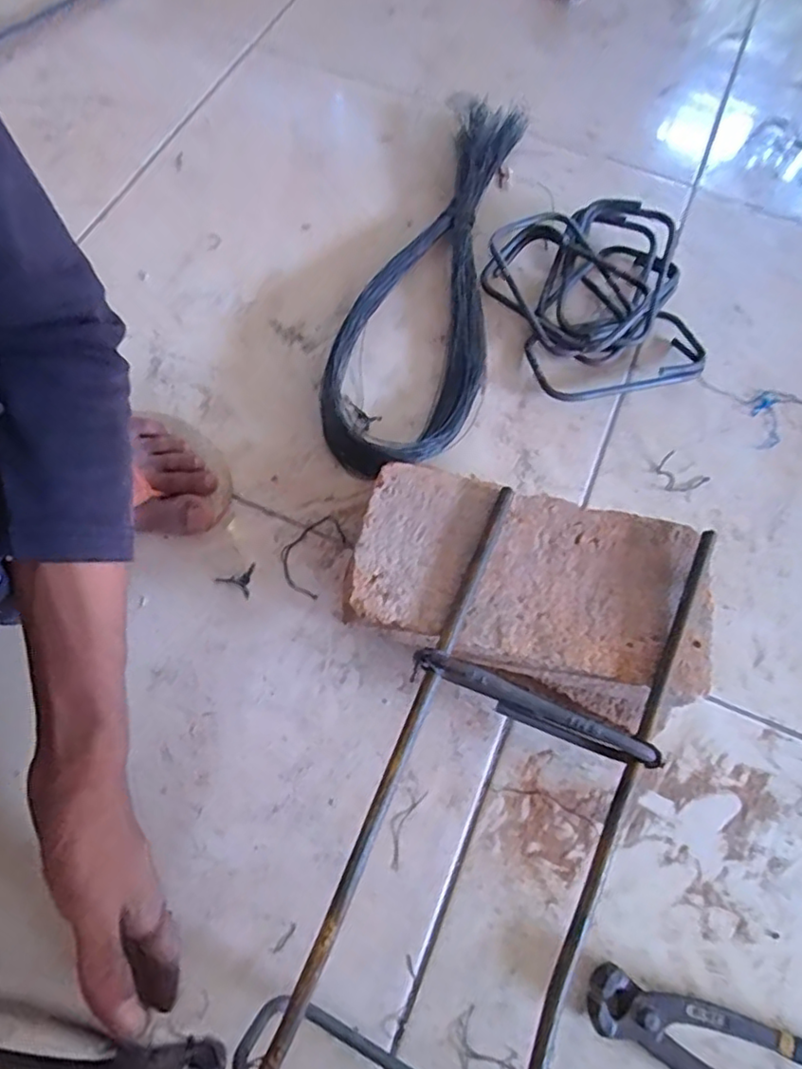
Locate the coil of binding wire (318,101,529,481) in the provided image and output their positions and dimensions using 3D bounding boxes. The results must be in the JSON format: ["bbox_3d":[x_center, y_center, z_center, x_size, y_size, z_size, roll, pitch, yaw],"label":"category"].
[{"bbox_3d":[0.046,-0.231,0.555,0.125,0.043,0.418,22,68,6],"label":"coil of binding wire"}]

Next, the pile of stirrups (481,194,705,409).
[{"bbox_3d":[0.170,-0.208,0.552,0.170,0.044,0.185,-11,69,-8],"label":"pile of stirrups"}]

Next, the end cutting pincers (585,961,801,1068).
[{"bbox_3d":[0.209,0.305,0.349,0.214,0.020,0.051,21,68,6],"label":"end cutting pincers"}]

